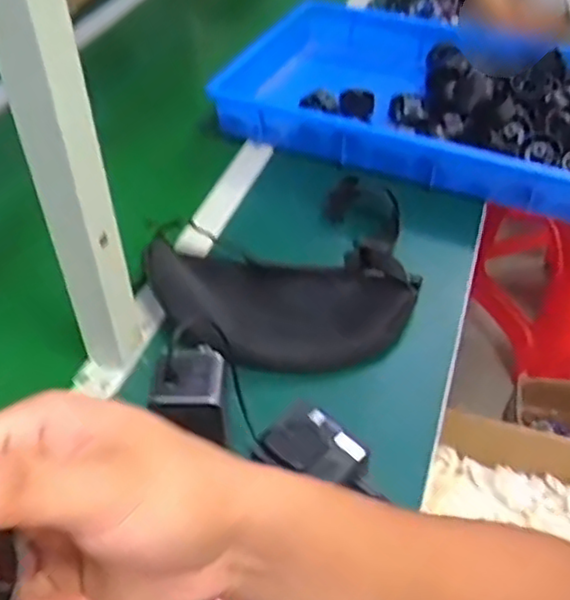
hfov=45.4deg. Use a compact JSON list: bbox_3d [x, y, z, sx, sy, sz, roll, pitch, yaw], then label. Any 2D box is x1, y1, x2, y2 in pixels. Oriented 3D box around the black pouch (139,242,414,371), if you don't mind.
[{"bbox_3d":[-0.003,-0.004,0.713,0.281,0.042,0.172,0,44,0],"label":"black pouch"}]

